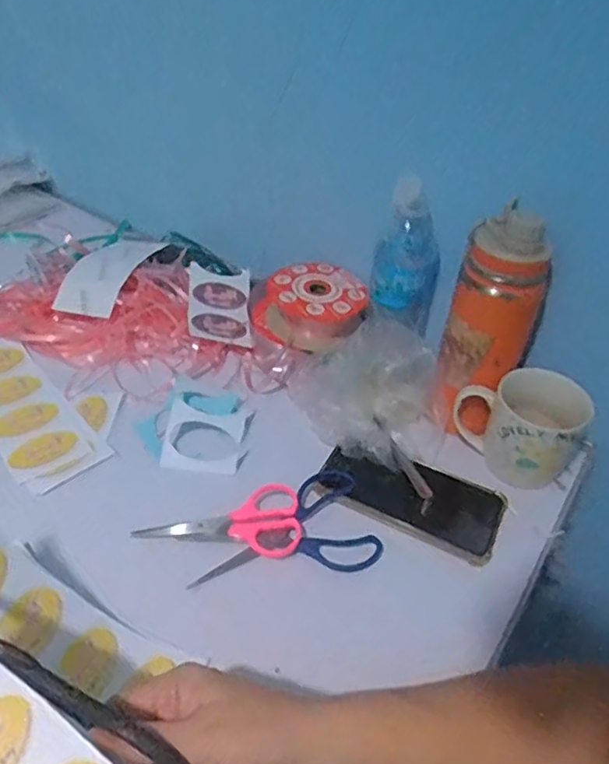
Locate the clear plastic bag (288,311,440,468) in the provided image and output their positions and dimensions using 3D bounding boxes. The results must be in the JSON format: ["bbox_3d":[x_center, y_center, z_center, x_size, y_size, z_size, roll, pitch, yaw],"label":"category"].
[{"bbox_3d":[0.062,0.007,0.601,0.156,0.098,0.103,15,43,9],"label":"clear plastic bag"}]

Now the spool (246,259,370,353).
[{"bbox_3d":[0.009,-0.078,0.692,0.102,0.058,0.102,4,42,-3],"label":"spool"}]

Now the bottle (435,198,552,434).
[{"bbox_3d":[0.171,-0.049,0.579,0.078,0.217,0.081,19,43,13],"label":"bottle"}]

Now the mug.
[{"bbox_3d":[0.201,0.040,0.592,0.116,0.079,0.086,22,45,17],"label":"mug"}]

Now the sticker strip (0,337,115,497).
[{"bbox_3d":[-0.286,0.026,0.636,0.079,0.007,0.225,-28,52,-33],"label":"sticker strip"}]

